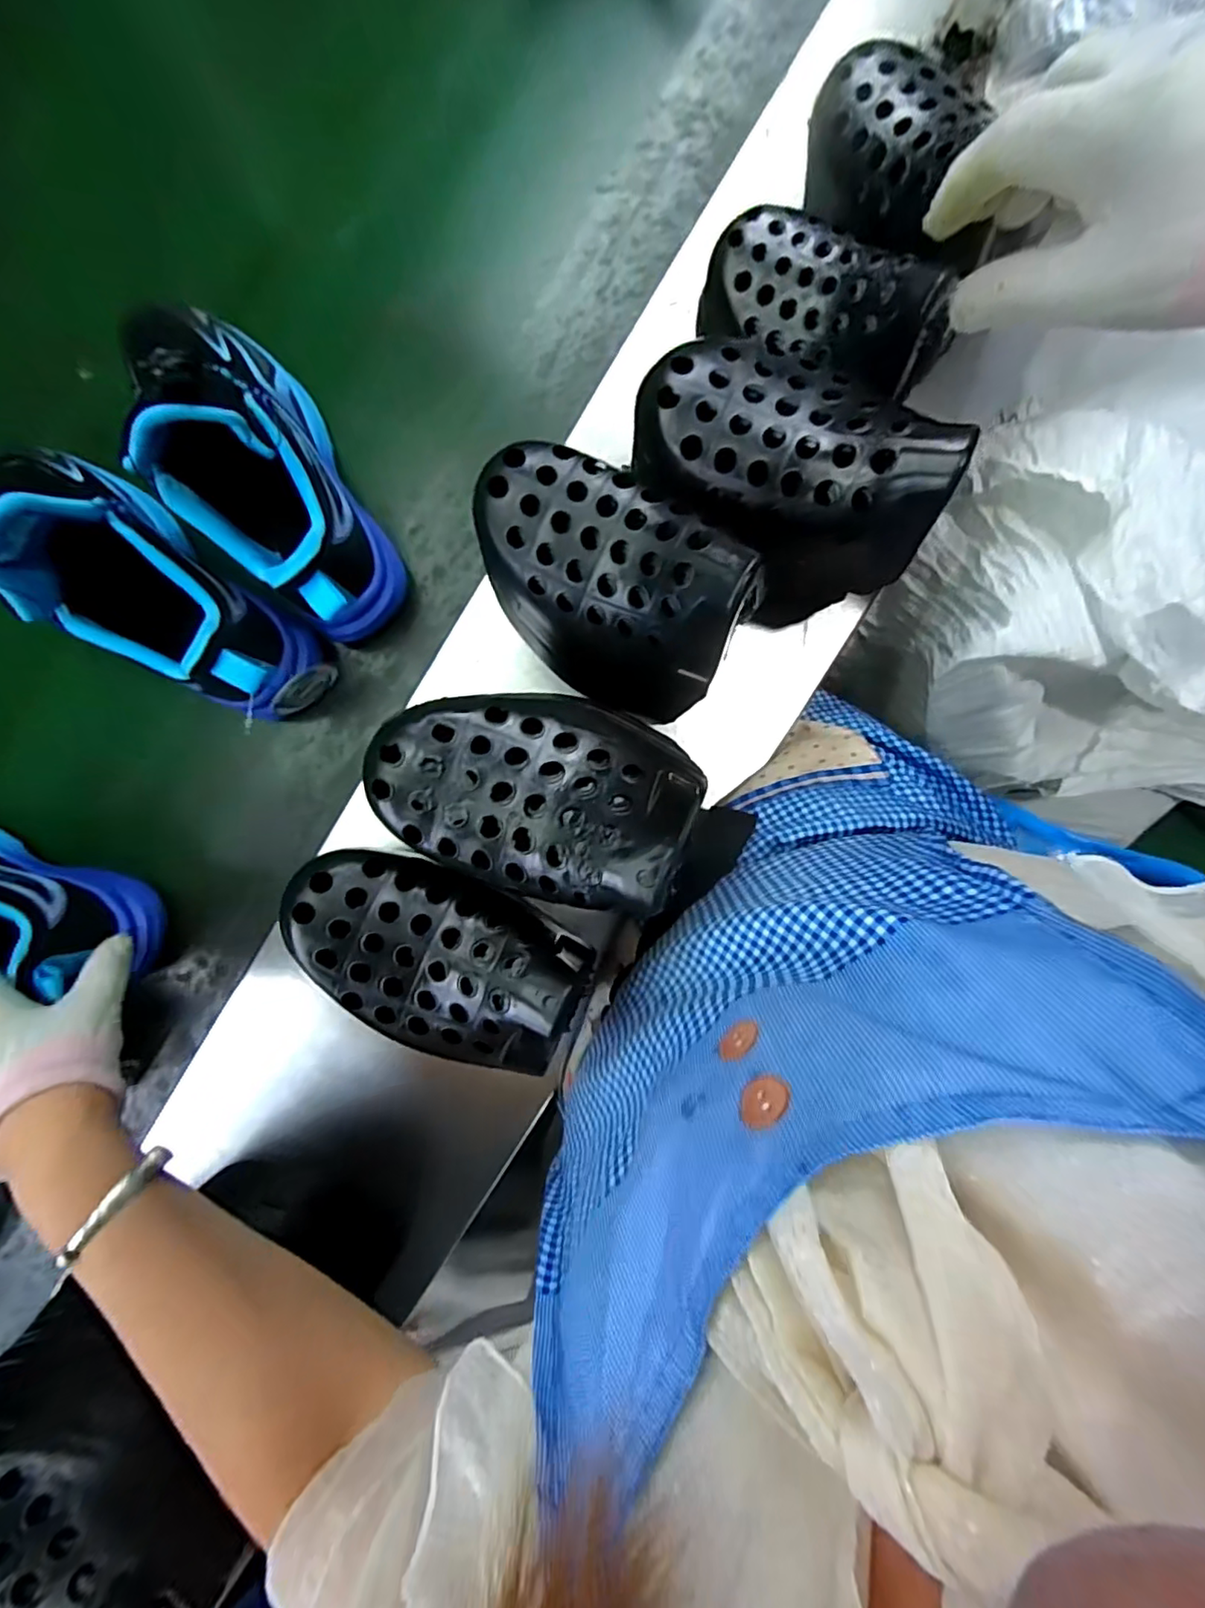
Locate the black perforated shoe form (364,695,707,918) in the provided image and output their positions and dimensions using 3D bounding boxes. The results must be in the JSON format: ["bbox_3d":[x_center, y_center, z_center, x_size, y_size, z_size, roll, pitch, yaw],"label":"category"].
[{"bbox_3d":[-0.029,-0.006,0.248,0.140,0.058,0.088,21,93,-3],"label":"black perforated shoe form"}]

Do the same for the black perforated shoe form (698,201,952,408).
[{"bbox_3d":[0.122,-0.285,0.336,0.150,0.051,0.059,40,92,19],"label":"black perforated shoe form"}]

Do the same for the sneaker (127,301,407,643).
[{"bbox_3d":[-0.210,-0.205,0.354,0.081,0.146,0.217,-29,94,1],"label":"sneaker"}]

